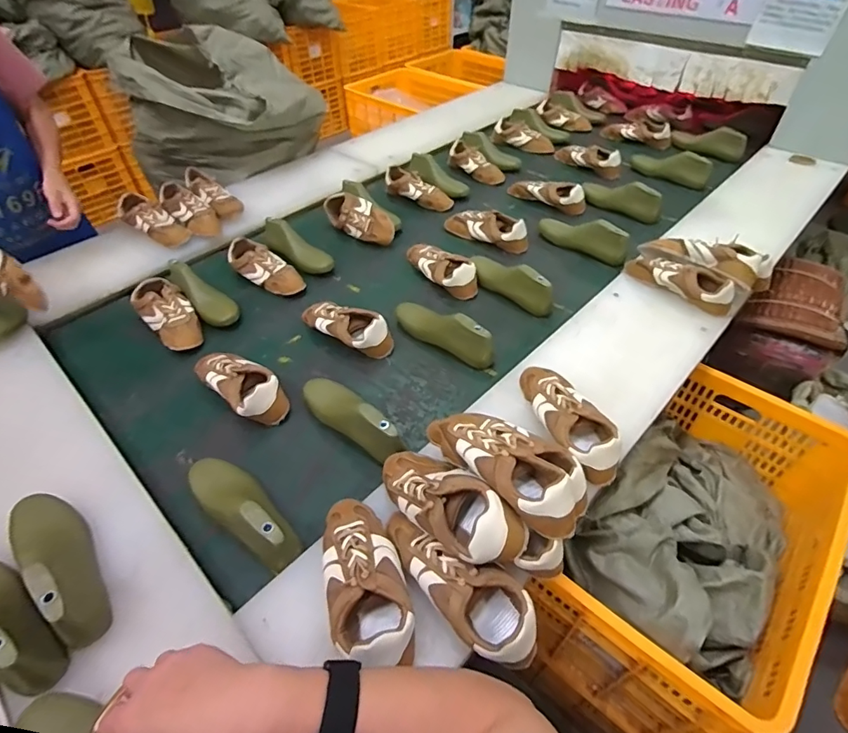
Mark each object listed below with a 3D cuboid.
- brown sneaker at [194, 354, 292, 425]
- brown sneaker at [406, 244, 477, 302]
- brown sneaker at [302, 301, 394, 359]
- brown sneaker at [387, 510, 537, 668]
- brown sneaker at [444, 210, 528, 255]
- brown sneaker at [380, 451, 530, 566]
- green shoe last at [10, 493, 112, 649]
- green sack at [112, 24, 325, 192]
[{"bbox_3d":[-0.349,0.026,0.883,0.228,0.072,0.092,34,57,28],"label":"brown sneaker"},{"bbox_3d":[0.042,-0.246,1.133,0.092,0.067,0.223,-29,53,-22],"label":"brown sneaker"},{"bbox_3d":[-0.166,-0.087,0.989,0.225,0.079,0.085,27,55,24],"label":"brown sneaker"},{"bbox_3d":[0.034,0.270,0.582,0.225,0.073,0.086,29,55,25],"label":"brown sneaker"},{"bbox_3d":[0.169,-0.377,1.248,0.229,0.073,0.089,31,56,26],"label":"brown sneaker"},{"bbox_3d":[0.022,0.176,0.632,0.094,0.082,0.239,-37,39,-27],"label":"brown sneaker"},{"bbox_3d":[-0.482,0.244,0.609,0.251,0.091,0.074,35,58,28],"label":"green shoe last"},{"bbox_3d":[-0.644,-0.833,1.484,0.570,0.300,0.531,-20,51,-15],"label":"green sack"}]

